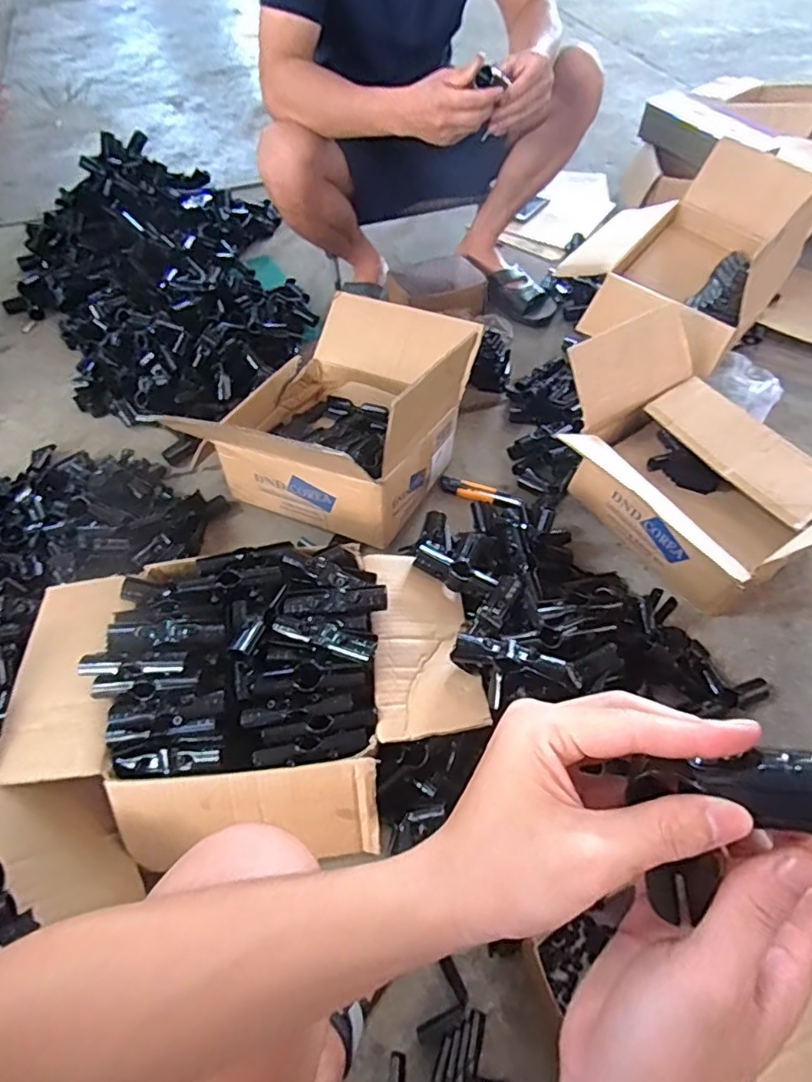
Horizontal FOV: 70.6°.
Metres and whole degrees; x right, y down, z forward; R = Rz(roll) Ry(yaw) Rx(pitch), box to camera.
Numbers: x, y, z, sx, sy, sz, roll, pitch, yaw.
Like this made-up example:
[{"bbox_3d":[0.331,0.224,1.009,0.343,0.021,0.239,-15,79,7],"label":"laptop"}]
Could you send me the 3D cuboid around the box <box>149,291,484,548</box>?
[{"bbox_3d":[-0.115,-0.232,0.981,0.368,0.251,0.444,22,59,15],"label":"box"}]

